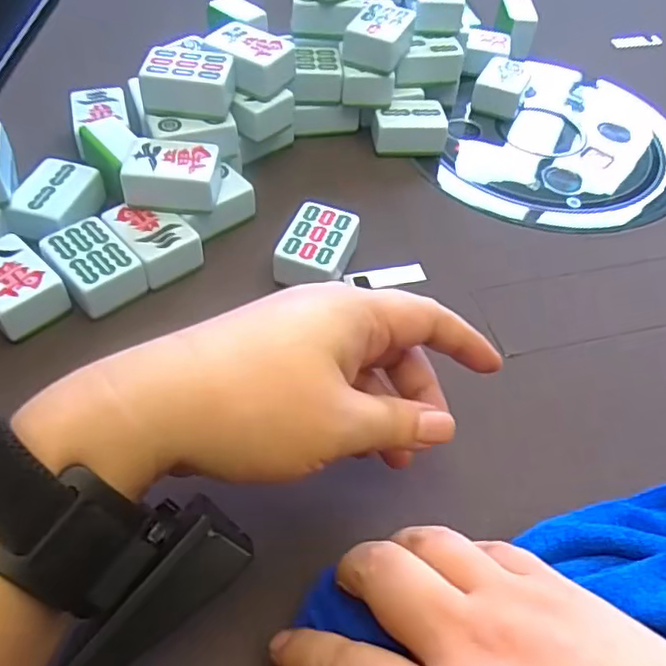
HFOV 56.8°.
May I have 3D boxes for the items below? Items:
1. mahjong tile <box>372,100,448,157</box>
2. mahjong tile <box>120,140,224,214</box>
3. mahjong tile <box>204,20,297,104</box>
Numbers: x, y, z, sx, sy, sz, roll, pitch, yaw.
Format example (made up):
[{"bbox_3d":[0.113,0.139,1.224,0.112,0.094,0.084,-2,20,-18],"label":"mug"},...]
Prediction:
[{"bbox_3d":[0.057,-0.153,0.462,0.053,0.027,0.032,1,52,-5],"label":"mahjong tile"},{"bbox_3d":[-0.095,-0.093,0.371,0.052,0.028,0.040,4,51,-2],"label":"mahjong tile"},{"bbox_3d":[-0.055,-0.180,0.408,0.053,0.028,0.036,26,54,15],"label":"mahjong tile"}]

